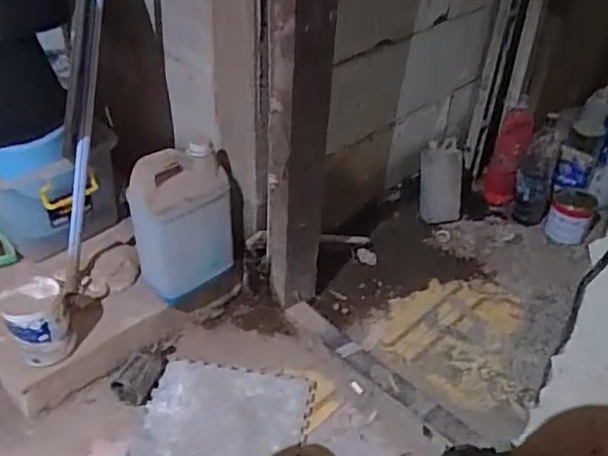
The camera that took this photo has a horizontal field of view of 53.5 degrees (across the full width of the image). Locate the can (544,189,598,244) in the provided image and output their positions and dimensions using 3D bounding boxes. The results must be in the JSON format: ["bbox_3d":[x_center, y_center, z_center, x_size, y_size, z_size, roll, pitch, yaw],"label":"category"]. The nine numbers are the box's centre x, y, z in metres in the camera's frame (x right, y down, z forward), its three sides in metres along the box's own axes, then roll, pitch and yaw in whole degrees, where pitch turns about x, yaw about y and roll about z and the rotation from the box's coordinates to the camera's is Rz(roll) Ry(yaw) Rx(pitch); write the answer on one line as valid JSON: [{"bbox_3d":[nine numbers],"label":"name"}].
[{"bbox_3d":[0.674,-0.023,1.535,0.096,0.109,0.101,1,39,-1],"label":"can"}]

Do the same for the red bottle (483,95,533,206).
[{"bbox_3d":[0.541,-0.191,1.612,0.082,0.295,0.095,12,40,13],"label":"red bottle"}]

